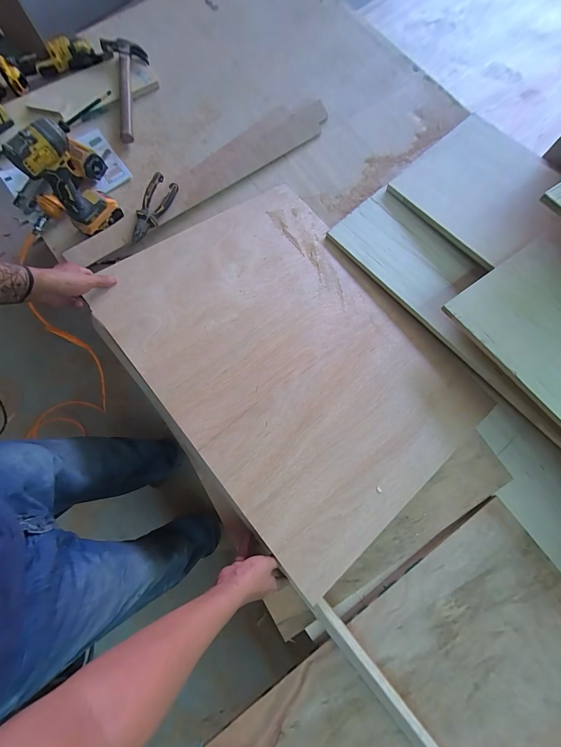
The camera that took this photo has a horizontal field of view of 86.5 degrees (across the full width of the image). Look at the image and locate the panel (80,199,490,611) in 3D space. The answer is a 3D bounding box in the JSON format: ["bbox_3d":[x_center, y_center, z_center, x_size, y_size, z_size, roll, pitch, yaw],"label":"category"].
[{"bbox_3d":[0.024,-0.050,0.656,0.571,0.024,0.760,-36,81,-18],"label":"panel"}]

